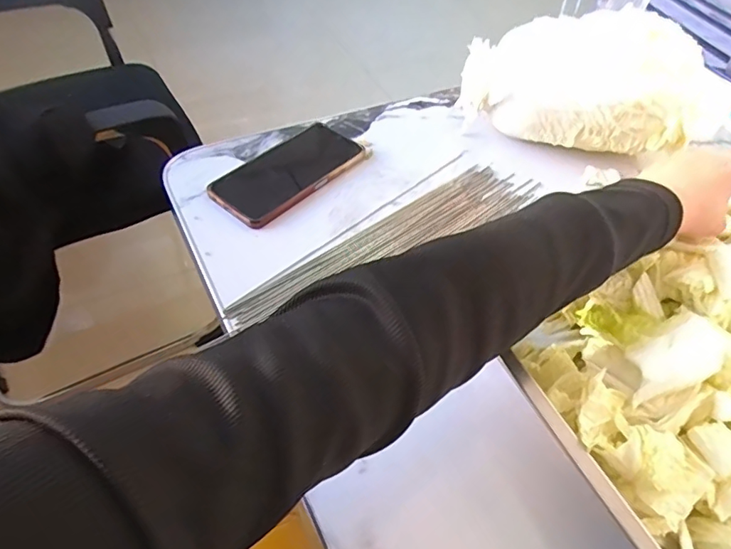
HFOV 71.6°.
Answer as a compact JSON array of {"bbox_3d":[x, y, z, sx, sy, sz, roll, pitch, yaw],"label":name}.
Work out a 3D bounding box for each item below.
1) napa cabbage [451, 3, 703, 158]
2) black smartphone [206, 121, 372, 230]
[{"bbox_3d":[0.237,-0.205,0.566,0.248,0.136,0.110,8,49,2],"label":"napa cabbage"},{"bbox_3d":[-0.080,-0.112,0.535,0.078,0.017,0.170,36,56,23],"label":"black smartphone"}]

